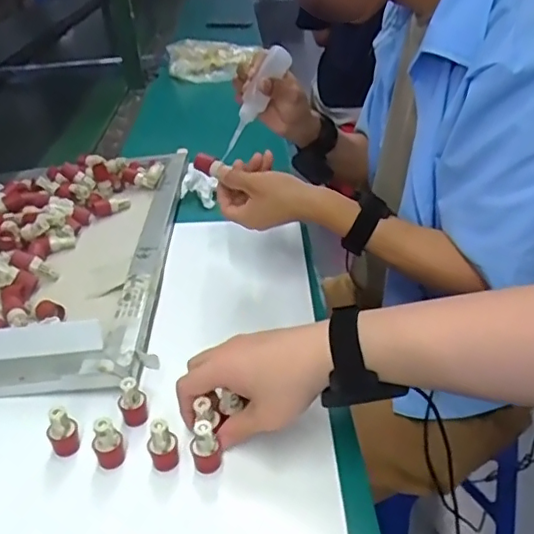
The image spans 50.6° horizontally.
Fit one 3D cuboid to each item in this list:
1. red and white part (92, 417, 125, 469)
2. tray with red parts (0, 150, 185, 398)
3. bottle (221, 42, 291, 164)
[{"bbox_3d":[-0.125,0.136,0.443,0.018,0.039,0.017,5,33,15],"label":"red and white part"},{"bbox_3d":[-0.327,-0.027,0.702,0.404,0.042,0.500,-4,32,-1],"label":"tray with red parts"},{"bbox_3d":[-0.018,-0.193,0.667,0.025,0.030,0.152,23,80,33],"label":"bottle"}]

